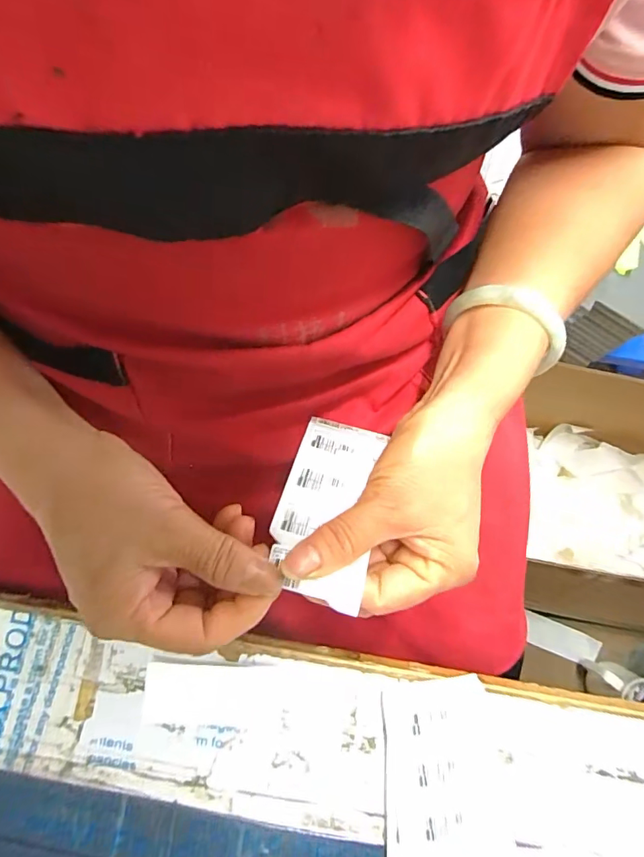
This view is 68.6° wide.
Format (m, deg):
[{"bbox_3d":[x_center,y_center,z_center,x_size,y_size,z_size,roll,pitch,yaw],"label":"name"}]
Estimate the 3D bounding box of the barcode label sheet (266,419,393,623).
[{"bbox_3d":[0.003,0.038,0.252,0.049,0.014,0.111,9,53,2],"label":"barcode label sheet"}]

